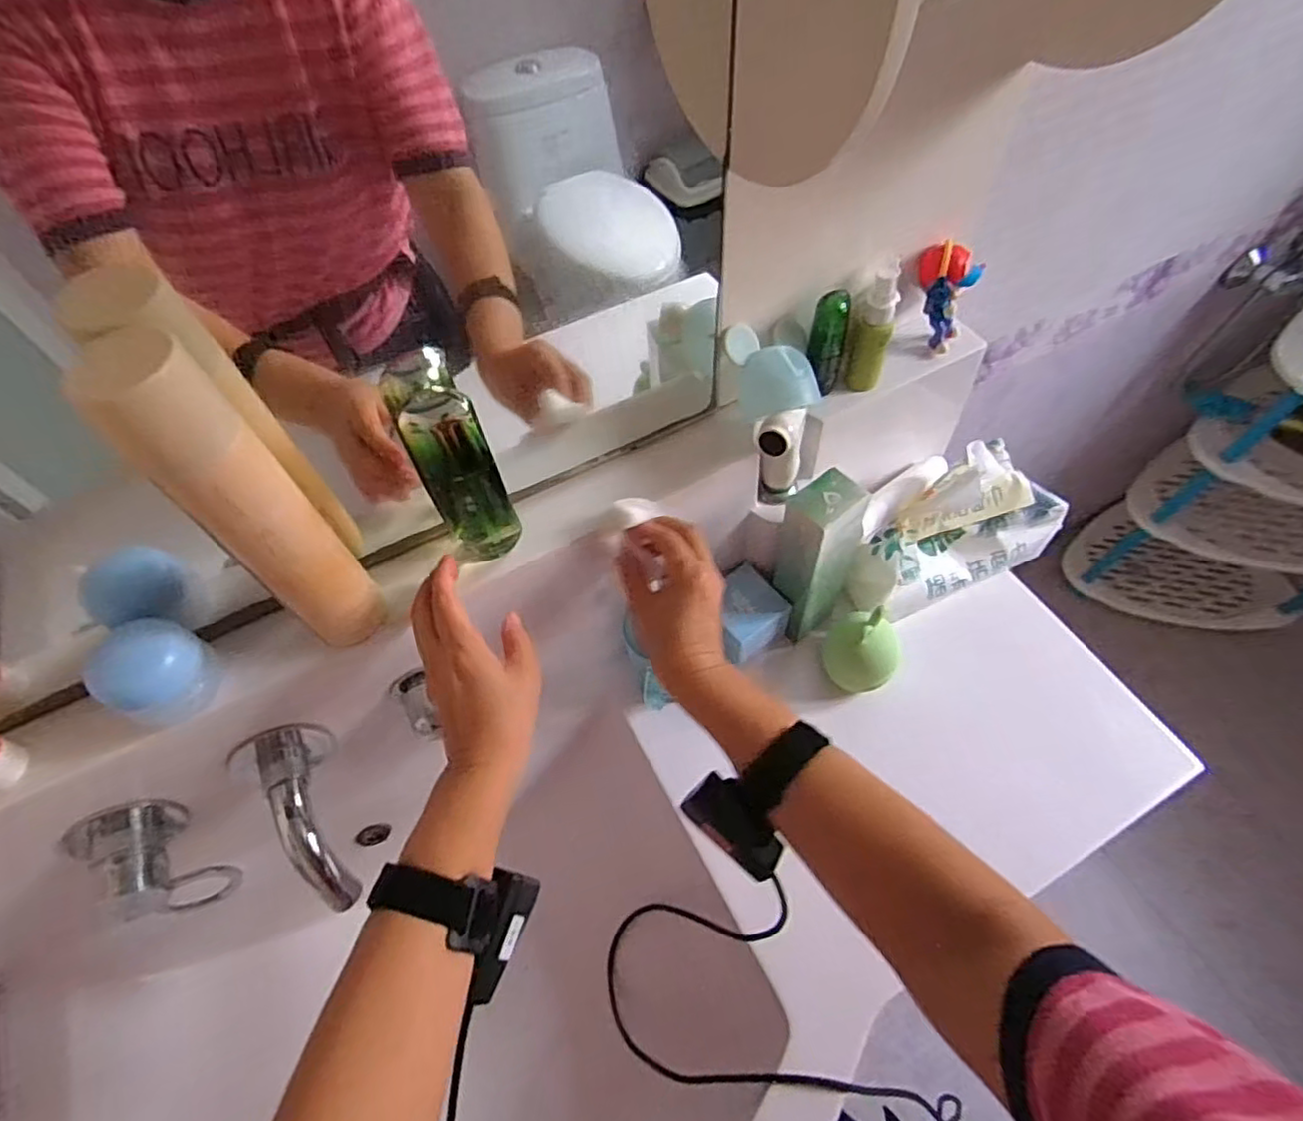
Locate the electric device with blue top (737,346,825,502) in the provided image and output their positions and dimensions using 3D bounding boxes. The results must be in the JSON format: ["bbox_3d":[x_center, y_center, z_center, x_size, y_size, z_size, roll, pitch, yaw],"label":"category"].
[{"bbox_3d":[0.101,-0.095,0.538,0.059,0.132,0.086,-1,58,3],"label":"electric device with blue top"}]

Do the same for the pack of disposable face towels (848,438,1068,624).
[{"bbox_3d":[0.284,-0.040,0.632,0.219,0.106,0.113,-24,60,-11],"label":"pack of disposable face towels"}]

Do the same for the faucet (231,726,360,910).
[{"bbox_3d":[-0.255,0.190,0.487,0.056,0.051,0.141,-24,77,-11],"label":"faucet"}]

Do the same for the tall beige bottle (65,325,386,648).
[{"bbox_3d":[-0.217,-0.025,0.371,0.048,0.220,0.060,-41,64,-20],"label":"tall beige bottle"}]

